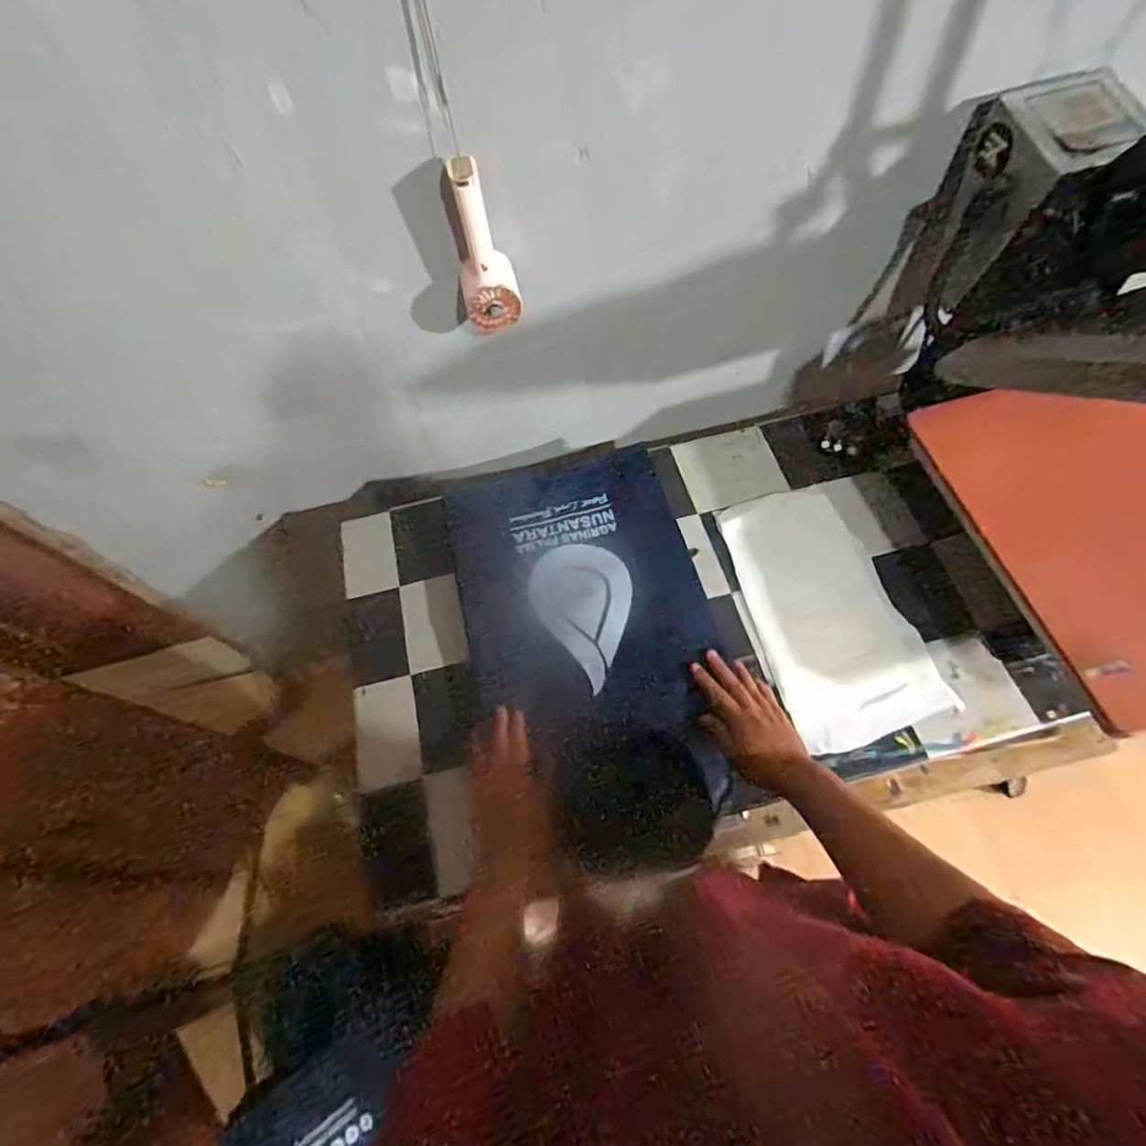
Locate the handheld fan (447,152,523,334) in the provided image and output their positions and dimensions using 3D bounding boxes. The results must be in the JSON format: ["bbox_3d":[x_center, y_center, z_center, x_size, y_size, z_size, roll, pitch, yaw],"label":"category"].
[{"bbox_3d":[-0.092,-0.330,0.598,0.059,0.157,0.053,-10,63,0],"label":"handheld fan"}]

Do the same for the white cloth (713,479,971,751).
[{"bbox_3d":[0.307,0.042,0.730,0.175,0.017,0.323,-19,66,-6],"label":"white cloth"}]

